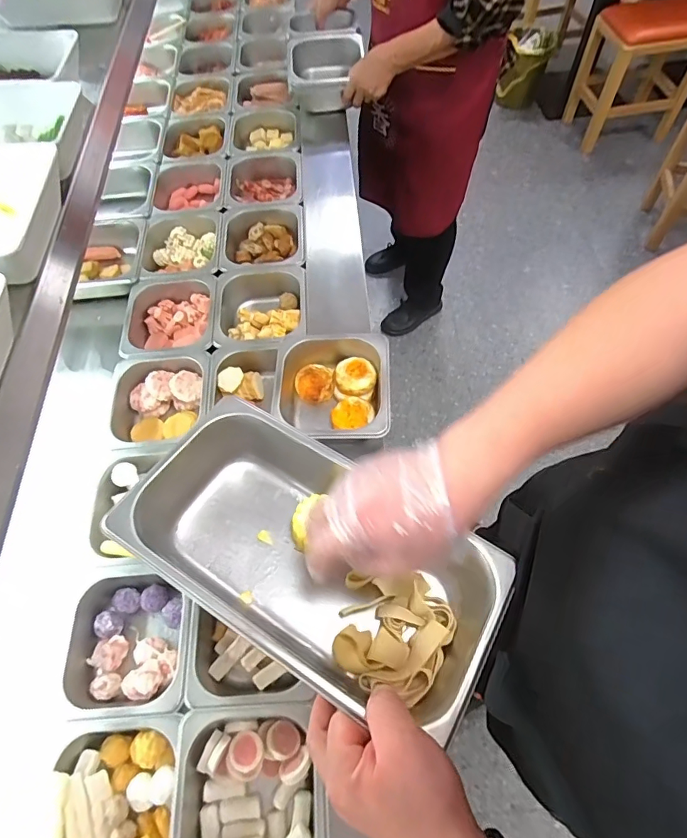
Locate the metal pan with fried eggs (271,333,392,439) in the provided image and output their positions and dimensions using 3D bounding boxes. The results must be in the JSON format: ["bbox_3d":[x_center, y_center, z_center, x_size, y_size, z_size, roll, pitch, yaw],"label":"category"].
[{"bbox_3d":[-0.018,-0.045,0.702,0.172,0.064,0.186,-1,62,2],"label":"metal pan with fried eggs"}]

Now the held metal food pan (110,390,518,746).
[{"bbox_3d":[-0.029,0.119,0.431,0.323,0.088,0.170,30,67,18],"label":"held metal food pan"}]

